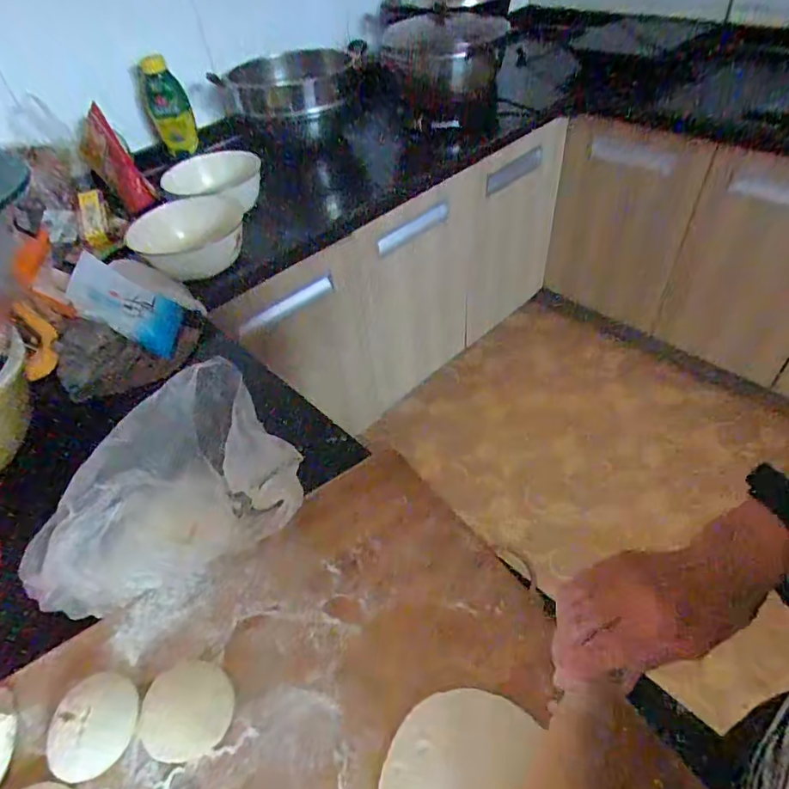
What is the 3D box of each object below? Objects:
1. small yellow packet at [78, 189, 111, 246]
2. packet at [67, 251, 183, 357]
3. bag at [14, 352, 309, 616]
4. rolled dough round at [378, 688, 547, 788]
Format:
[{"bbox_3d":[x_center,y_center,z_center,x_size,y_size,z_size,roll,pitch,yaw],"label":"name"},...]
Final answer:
[{"bbox_3d":[-0.600,-0.357,0.989,0.048,0.020,0.127,-15,78,-10],"label":"small yellow packet"},{"bbox_3d":[-0.380,-0.129,0.710,0.154,0.019,0.092,30,53,-27],"label":"packet"},{"bbox_3d":[-0.210,0.095,0.449,0.121,0.120,0.240,34,59,32],"label":"bag"},{"bbox_3d":[0.052,0.277,0.343,0.121,0.007,0.123,-8,47,-4],"label":"rolled dough round"}]

